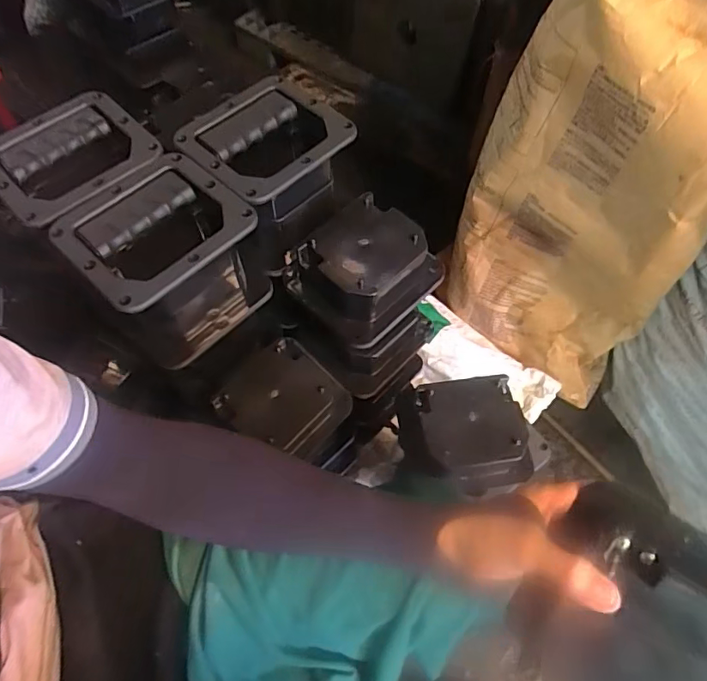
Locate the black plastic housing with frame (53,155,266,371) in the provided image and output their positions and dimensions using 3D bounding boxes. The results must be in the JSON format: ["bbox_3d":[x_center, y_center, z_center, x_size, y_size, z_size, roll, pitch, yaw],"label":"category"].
[{"bbox_3d":[-0.179,-0.075,0.510,0.133,0.126,0.145,37,68,19],"label":"black plastic housing with frame"}]

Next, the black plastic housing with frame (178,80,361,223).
[{"bbox_3d":[-0.087,-0.193,0.538,0.147,0.068,0.139,-39,67,-19],"label":"black plastic housing with frame"}]

